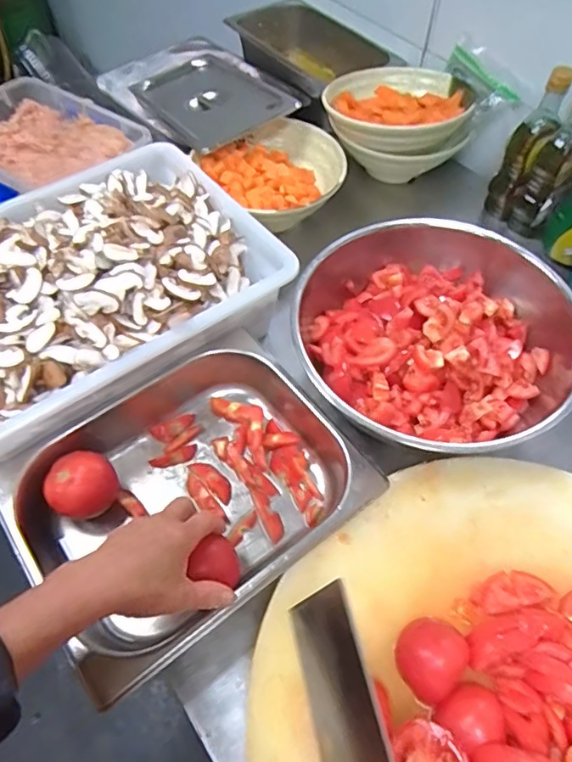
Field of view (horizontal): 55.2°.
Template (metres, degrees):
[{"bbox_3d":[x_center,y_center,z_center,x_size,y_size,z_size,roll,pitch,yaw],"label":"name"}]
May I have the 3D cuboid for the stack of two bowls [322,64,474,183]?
[{"bbox_3d":[0.167,-0.395,0.850,0.217,0.111,0.195,10,57,6],"label":"stack of two bowls"}]

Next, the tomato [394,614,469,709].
[{"bbox_3d":[0.119,0.229,0.452,0.059,0.030,0.054,-37,64,-22],"label":"tomato"}]

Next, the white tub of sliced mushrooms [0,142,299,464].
[{"bbox_3d":[-0.237,-0.123,0.647,0.412,0.104,0.326,-32,62,-20],"label":"white tub of sliced mushrooms"}]

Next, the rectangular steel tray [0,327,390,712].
[{"bbox_3d":[-0.099,0.114,0.582,0.328,0.078,0.267,-32,62,-20],"label":"rectangular steel tray"}]

